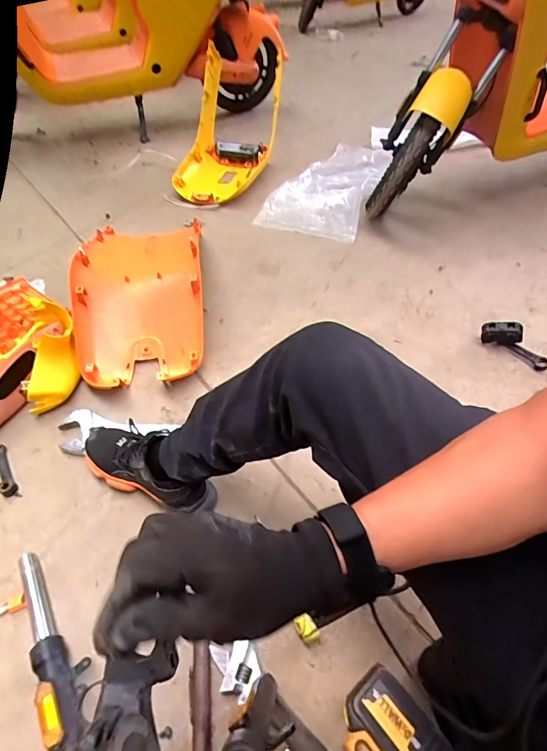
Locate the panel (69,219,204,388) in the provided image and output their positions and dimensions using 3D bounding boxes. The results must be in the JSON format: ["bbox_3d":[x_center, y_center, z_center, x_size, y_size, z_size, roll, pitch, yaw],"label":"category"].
[{"bbox_3d":[-0.328,-0.220,1.026,0.299,0.136,0.580,-5,52,-6],"label":"panel"}]

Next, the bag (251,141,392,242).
[{"bbox_3d":[0.205,-0.710,1.500,0.339,0.063,0.636,18,53,11],"label":"bag"}]

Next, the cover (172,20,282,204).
[{"bbox_3d":[-0.165,-0.962,1.517,0.365,0.359,0.677,3,52,0],"label":"cover"}]

